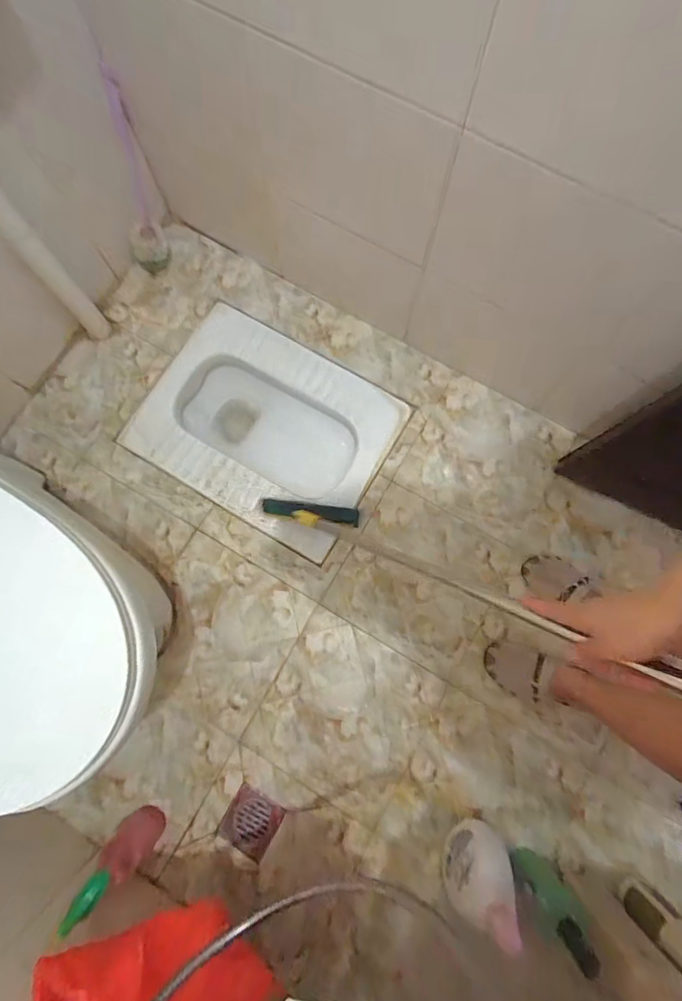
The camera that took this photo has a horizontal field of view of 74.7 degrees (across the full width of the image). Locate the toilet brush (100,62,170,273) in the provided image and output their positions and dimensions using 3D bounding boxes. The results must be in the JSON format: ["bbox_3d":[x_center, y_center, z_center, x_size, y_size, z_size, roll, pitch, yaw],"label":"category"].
[{"bbox_3d":[-0.430,-0.654,0.909,0.075,0.331,0.082,6,55,1],"label":"toilet brush"}]

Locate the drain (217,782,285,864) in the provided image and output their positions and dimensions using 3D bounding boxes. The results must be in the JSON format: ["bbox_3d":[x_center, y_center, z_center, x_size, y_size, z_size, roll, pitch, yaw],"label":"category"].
[{"bbox_3d":[-0.168,0.602,0.835,0.097,0.018,0.100,31,80,6],"label":"drain"}]

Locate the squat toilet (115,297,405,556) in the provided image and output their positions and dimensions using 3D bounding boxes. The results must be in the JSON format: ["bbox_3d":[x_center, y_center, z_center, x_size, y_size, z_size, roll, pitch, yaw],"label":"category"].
[{"bbox_3d":[-0.164,-0.155,1.069,0.522,0.175,0.410,30,80,6],"label":"squat toilet"}]

